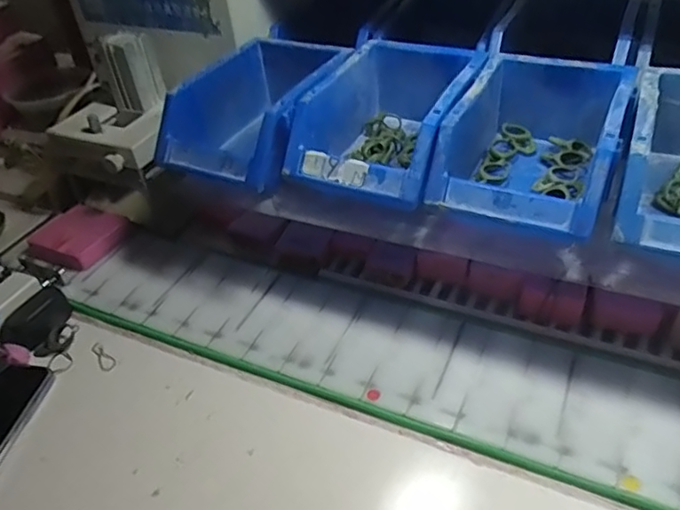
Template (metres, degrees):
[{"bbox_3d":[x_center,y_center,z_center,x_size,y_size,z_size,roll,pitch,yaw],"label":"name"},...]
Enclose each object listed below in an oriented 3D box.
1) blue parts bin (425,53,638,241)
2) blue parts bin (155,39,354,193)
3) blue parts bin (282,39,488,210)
[{"bbox_3d":[0.156,-0.087,0.467,0.122,0.075,0.172,15,44,22],"label":"blue parts bin"},{"bbox_3d":[-0.065,-0.143,0.559,0.123,0.076,0.212,20,46,27],"label":"blue parts bin"},{"bbox_3d":[0.044,-0.118,0.510,0.122,0.071,0.179,15,45,23],"label":"blue parts bin"}]

